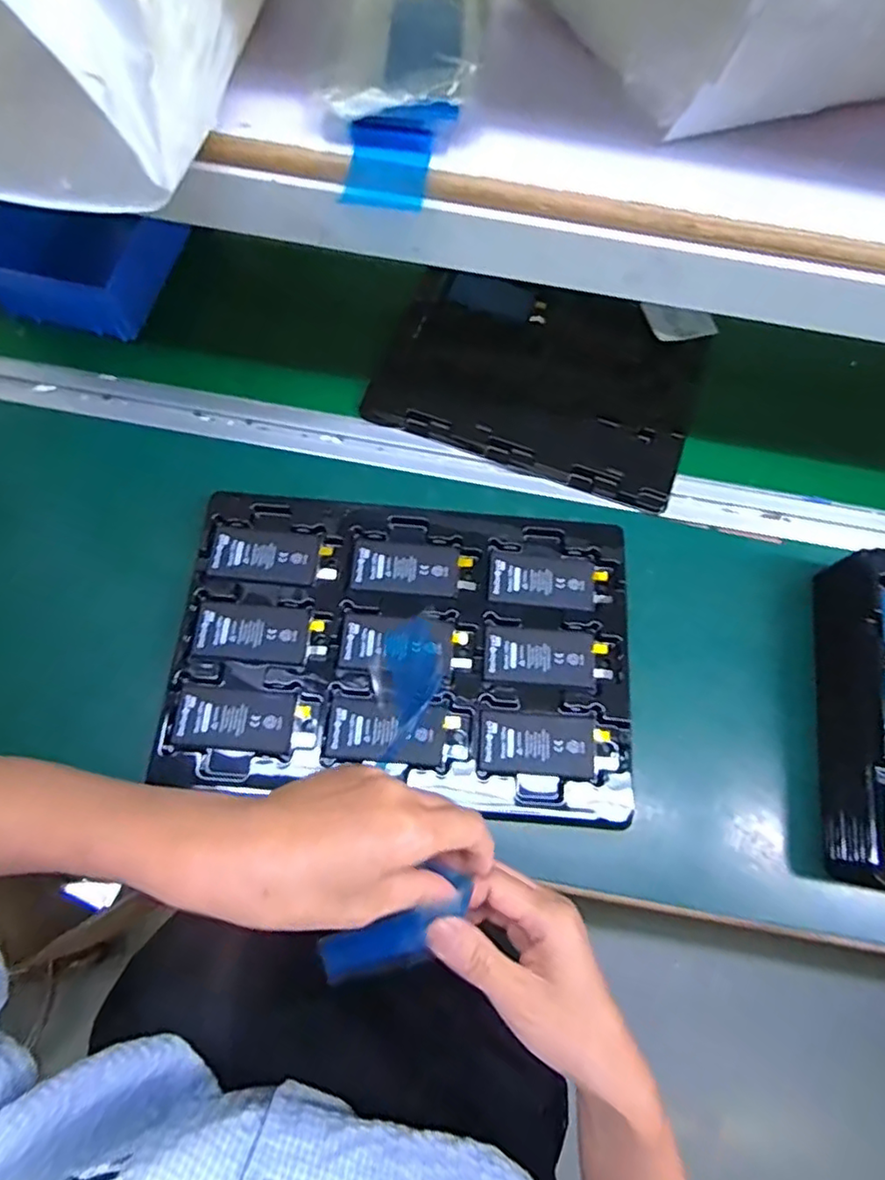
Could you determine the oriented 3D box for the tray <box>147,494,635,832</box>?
[{"bbox_3d":[-0.025,0.041,0.463,0.331,0.019,0.228,5,67,0],"label":"tray"}]

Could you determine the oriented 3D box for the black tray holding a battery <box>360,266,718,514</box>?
[{"bbox_3d":[0.094,-0.197,0.558,0.279,0.020,0.195,19,70,4],"label":"black tray holding a battery"}]

